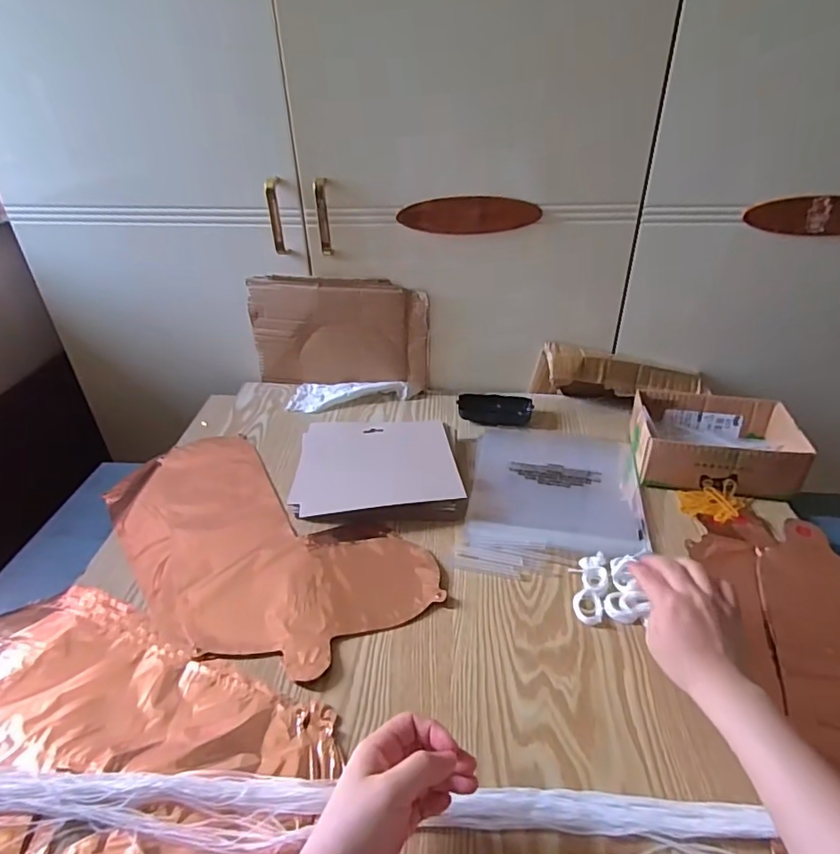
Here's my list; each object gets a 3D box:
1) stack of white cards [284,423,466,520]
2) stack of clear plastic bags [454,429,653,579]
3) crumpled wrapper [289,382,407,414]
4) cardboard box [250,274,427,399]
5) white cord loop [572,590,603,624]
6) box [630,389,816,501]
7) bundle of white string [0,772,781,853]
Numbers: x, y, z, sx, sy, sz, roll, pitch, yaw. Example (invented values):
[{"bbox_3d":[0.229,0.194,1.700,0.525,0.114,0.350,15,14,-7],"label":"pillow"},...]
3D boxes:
[{"bbox_3d":[-0.051,0.049,0.678,0.195,0.029,0.154,-2,34,-2],"label":"stack of white cards"},{"bbox_3d":[0.171,0.082,0.683,0.209,0.010,0.281,6,35,11],"label":"stack of clear plastic bags"},{"bbox_3d":[-0.112,-0.049,0.844,0.179,0.021,0.074,3,34,5],"label":"crumpled wrapper"},{"bbox_3d":[-0.123,-0.141,0.839,0.268,0.175,0.025,2,34,5],"label":"cardboard box"},{"bbox_3d":[0.164,0.175,0.530,0.027,0.005,0.037,4,34,7],"label":"white cord loop"},{"bbox_3d":[0.371,0.018,0.691,0.181,0.063,0.135,7,35,12],"label":"box"},{"bbox_3d":[0.030,0.275,0.378,0.784,0.020,0.041,0,34,2],"label":"bundle of white string"}]

